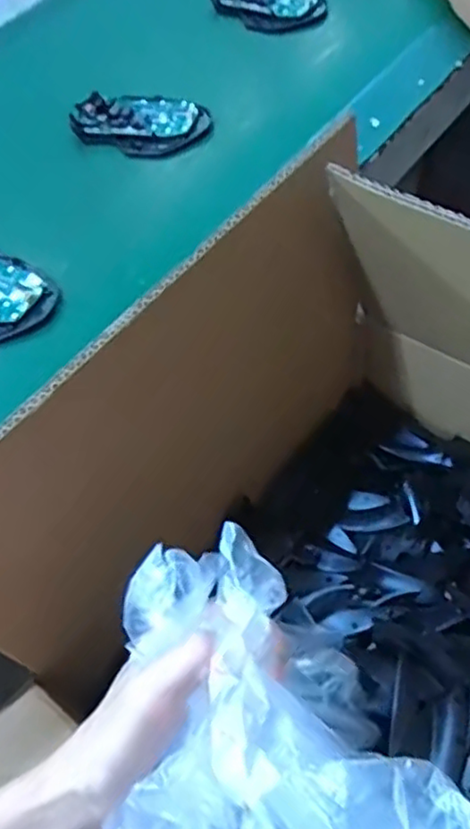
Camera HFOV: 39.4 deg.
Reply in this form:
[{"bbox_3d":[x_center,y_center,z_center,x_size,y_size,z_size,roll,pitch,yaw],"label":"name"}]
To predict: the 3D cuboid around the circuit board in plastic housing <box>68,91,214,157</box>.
[{"bbox_3d":[-0.076,-0.235,0.531,0.108,0.030,0.059,15,43,15],"label":"circuit board in plastic housing"}]

